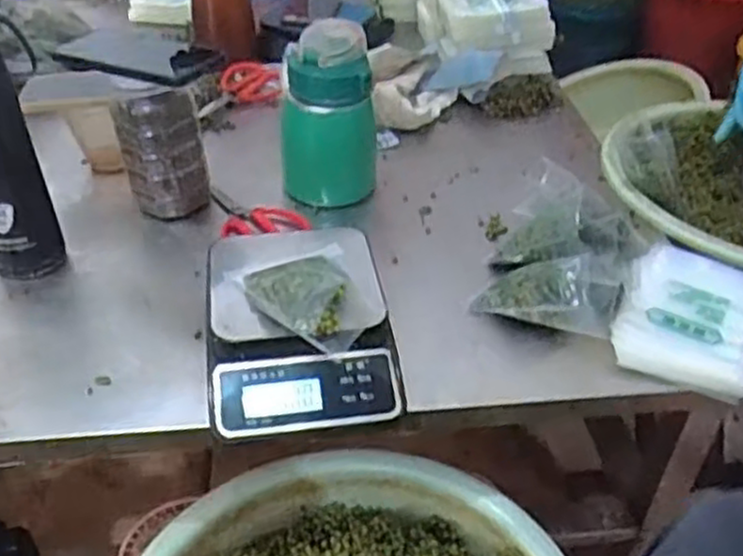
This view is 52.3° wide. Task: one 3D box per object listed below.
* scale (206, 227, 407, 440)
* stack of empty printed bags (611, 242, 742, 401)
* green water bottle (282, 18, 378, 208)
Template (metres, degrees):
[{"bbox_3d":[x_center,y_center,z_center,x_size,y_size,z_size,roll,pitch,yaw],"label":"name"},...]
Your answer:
[{"bbox_3d":[-0.064,0.039,0.648,0.152,0.061,0.203,-6,40,-10],"label":"scale"},{"bbox_3d":[0.283,0.034,0.678,0.116,0.028,0.163,17,42,17],"label":"stack of empty printed bags"},{"bbox_3d":[-0.050,-0.176,0.822,0.090,0.168,0.089,-17,43,-22],"label":"green water bottle"}]

